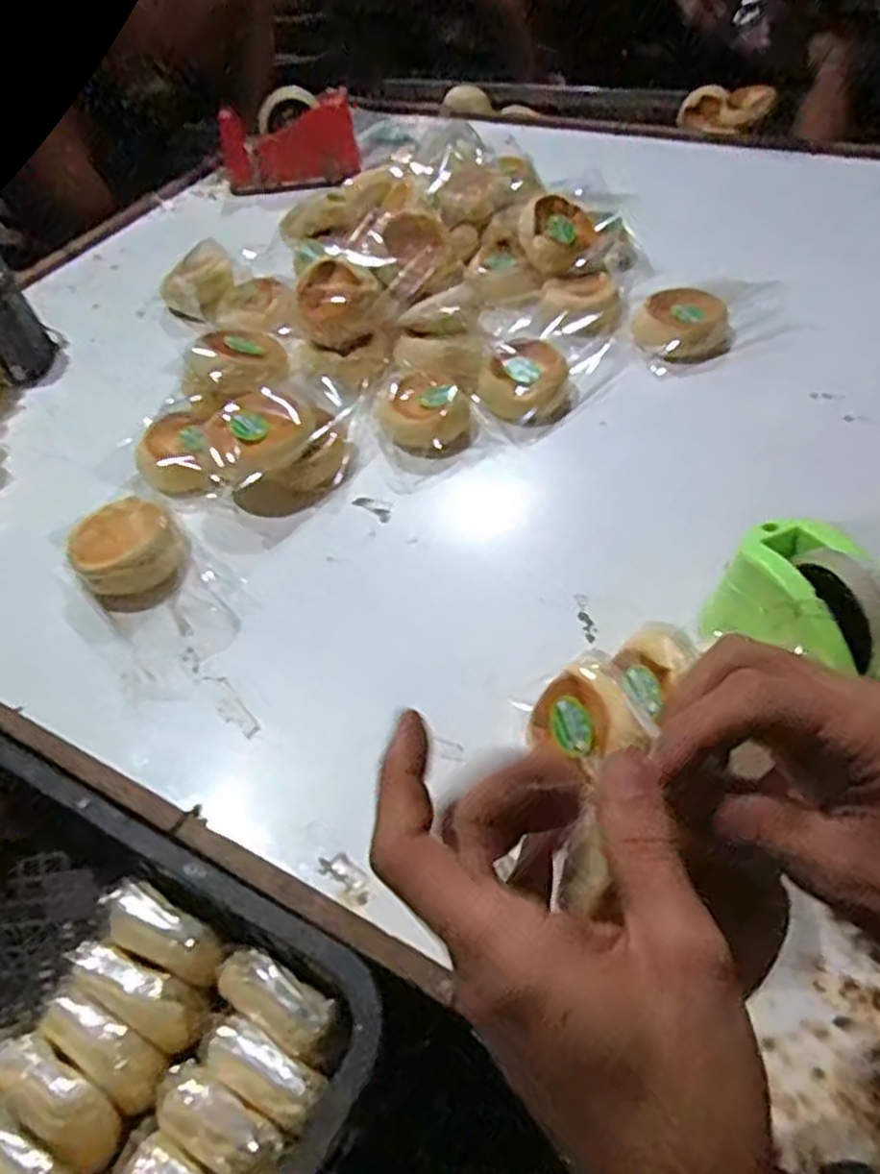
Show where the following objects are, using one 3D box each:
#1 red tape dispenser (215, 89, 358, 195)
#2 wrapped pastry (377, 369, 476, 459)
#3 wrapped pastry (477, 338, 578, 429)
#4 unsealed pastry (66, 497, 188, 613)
[{"bbox_3d":[-0.227,-0.674,1.133,0.204,0.109,0.091,-13,49,-6],"label":"red tape dispenser"},{"bbox_3d":[-0.014,-0.169,0.735,0.088,0.045,0.099,-6,49,1],"label":"wrapped pastry"},{"bbox_3d":[0.088,-0.203,0.753,0.087,0.033,0.090,40,70,11],"label":"wrapped pastry"},{"bbox_3d":[-0.266,-0.030,0.640,0.084,0.045,0.100,-35,55,-22],"label":"unsealed pastry"}]

